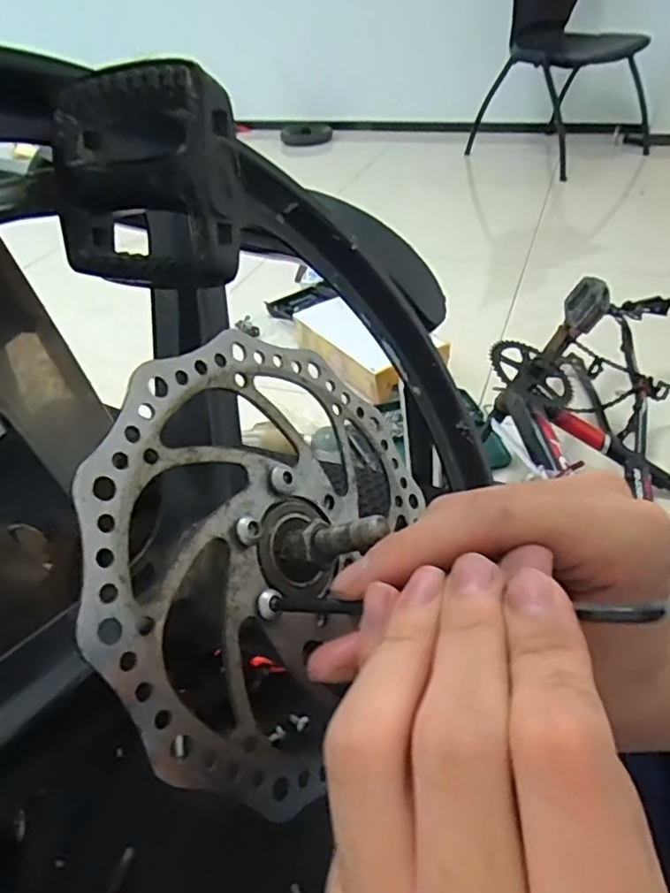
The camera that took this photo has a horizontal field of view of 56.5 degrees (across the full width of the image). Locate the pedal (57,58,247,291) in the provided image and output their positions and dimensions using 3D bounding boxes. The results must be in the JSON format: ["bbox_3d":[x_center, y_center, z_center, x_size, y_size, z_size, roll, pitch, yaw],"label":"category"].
[{"bbox_3d":[-0.069,-0.102,0.242,0.072,0.074,0.034,8,17,22],"label":"pedal"}]

